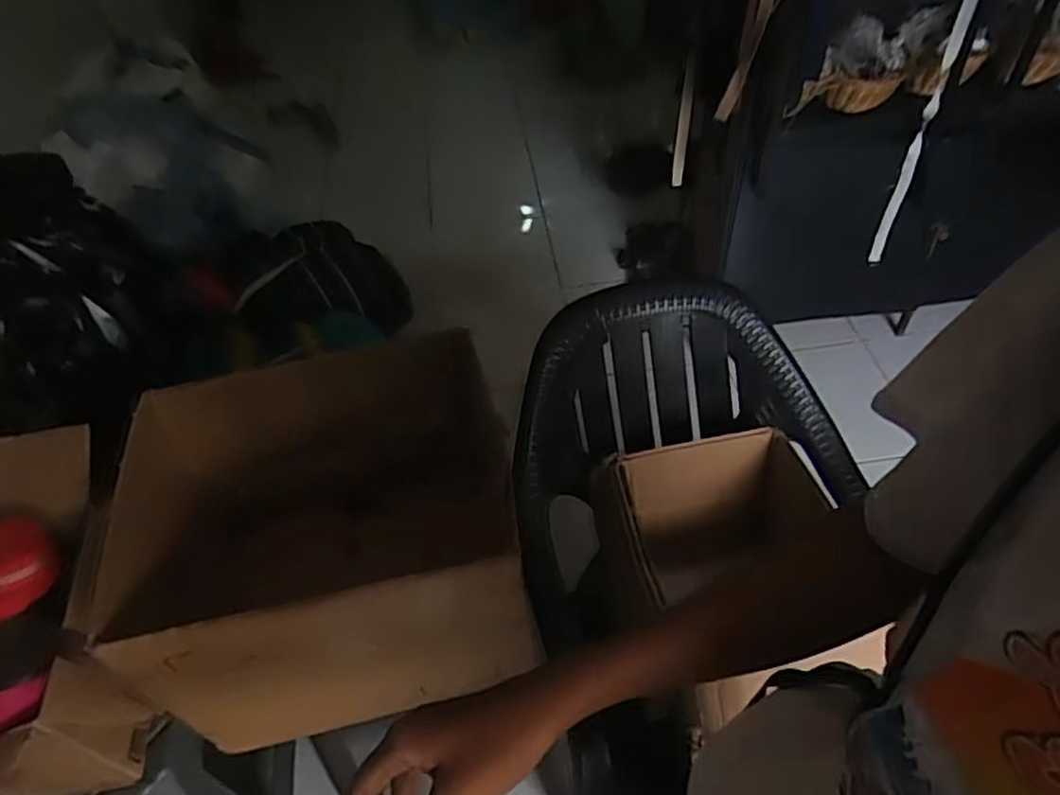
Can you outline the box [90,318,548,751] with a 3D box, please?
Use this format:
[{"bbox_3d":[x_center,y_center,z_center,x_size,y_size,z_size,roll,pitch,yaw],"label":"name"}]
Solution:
[{"bbox_3d":[-0.283,0.225,0.995,0.481,0.407,0.407,-14,49,-8],"label":"box"}]

